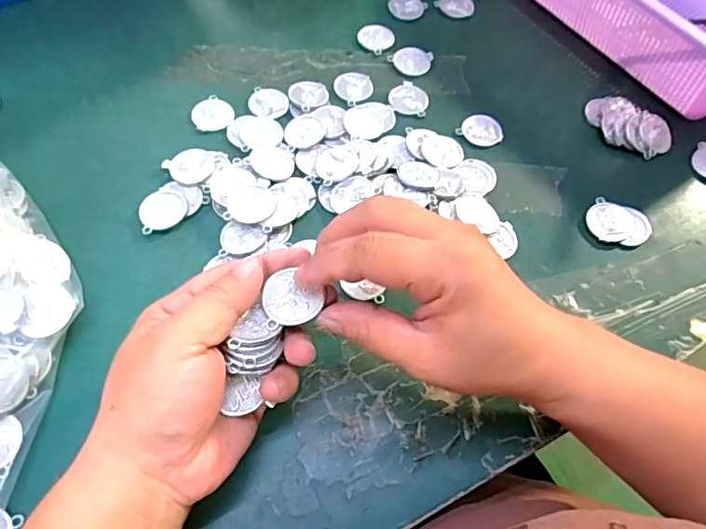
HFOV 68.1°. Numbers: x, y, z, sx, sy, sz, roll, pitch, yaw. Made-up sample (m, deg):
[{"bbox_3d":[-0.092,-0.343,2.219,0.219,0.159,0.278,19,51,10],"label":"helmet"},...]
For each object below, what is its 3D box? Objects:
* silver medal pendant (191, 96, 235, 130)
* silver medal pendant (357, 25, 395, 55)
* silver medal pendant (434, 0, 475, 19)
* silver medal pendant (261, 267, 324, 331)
[{"bbox_3d":[-0.102,-0.112,0.382,0.029,0.004,0.035,-10,62,-9],"label":"silver medal pendant"},{"bbox_3d":[0.019,-0.187,0.429,0.028,0.004,0.031,-40,70,-22],"label":"silver medal pendant"},{"bbox_3d":[0.091,-0.226,0.455,0.029,0.004,0.030,2,61,-3],"label":"silver medal pendant"},{"bbox_3d":[-0.028,0.015,0.244,0.027,0.004,0.026,-11,62,-9],"label":"silver medal pendant"}]

